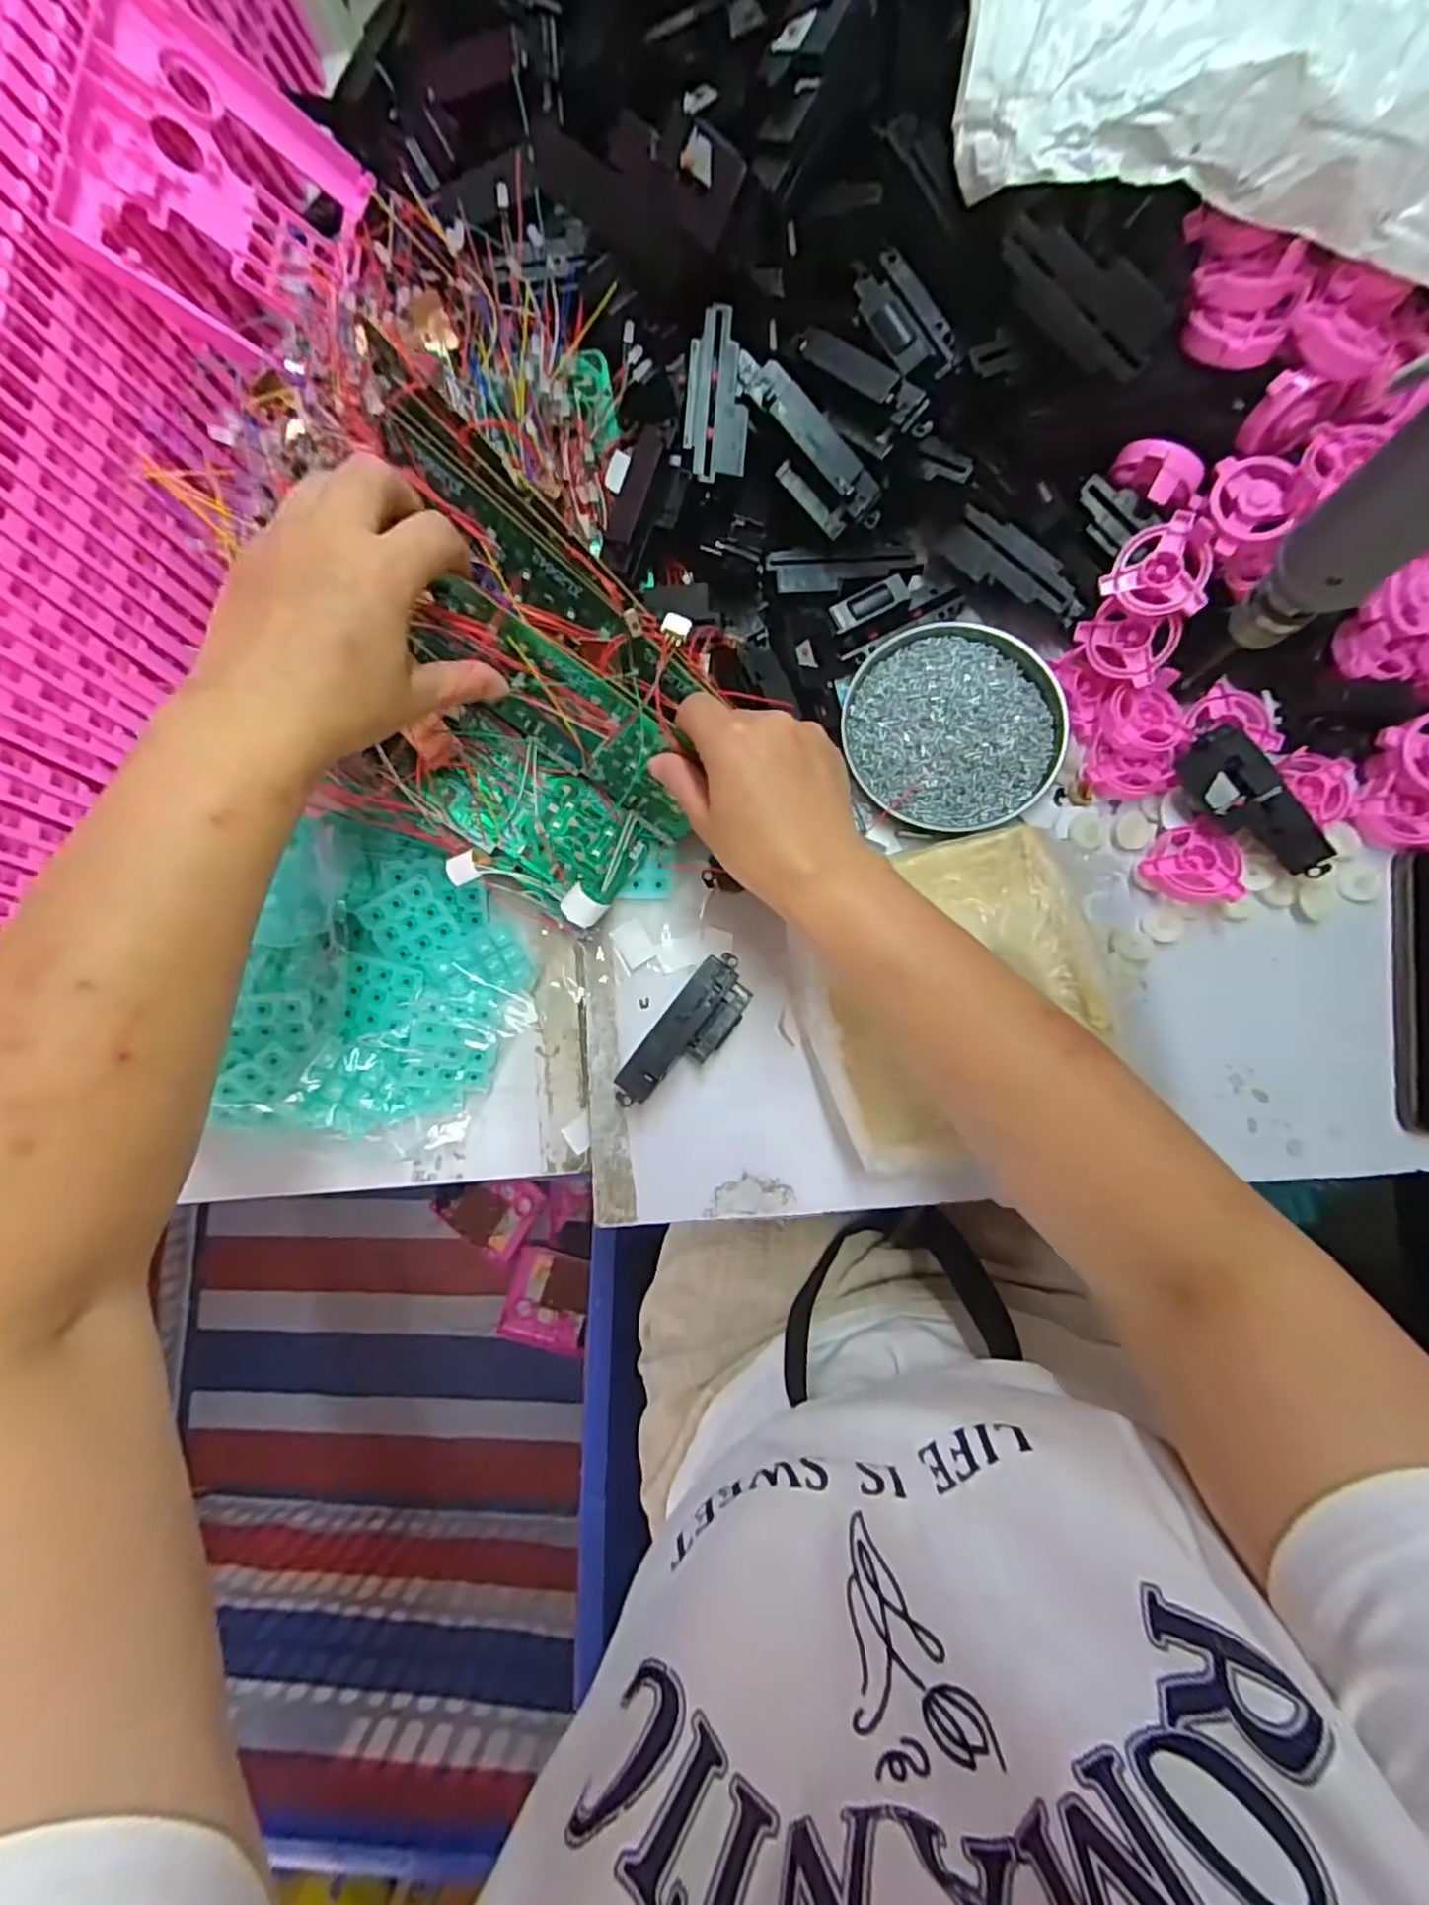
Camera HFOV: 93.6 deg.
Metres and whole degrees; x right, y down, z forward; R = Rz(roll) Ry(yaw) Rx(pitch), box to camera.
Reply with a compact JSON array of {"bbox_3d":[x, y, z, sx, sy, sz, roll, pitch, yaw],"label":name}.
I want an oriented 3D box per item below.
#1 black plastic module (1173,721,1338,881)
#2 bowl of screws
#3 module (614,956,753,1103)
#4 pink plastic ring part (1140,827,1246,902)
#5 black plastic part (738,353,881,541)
[{"bbox_3d":[0.316,-0.083,0.396,0.038,0.044,0.104,-35,82,-1],"label":"black plastic module"},{"bbox_3d":[0.152,-0.148,0.424,0.132,0.031,0.130,0,83,3],"label":"bowl of screws"},{"bbox_3d":[-0.016,0.052,0.410,0.035,0.033,0.107,37,86,7],"label":"module"},{"bbox_3d":[0.290,-0.054,0.402,0.053,0.012,0.043,30,86,19],"label":"pink plastic ring part"},{"bbox_3d":[0.054,-0.294,0.392,0.036,0.018,0.110,-43,107,1],"label":"black plastic part"}]

